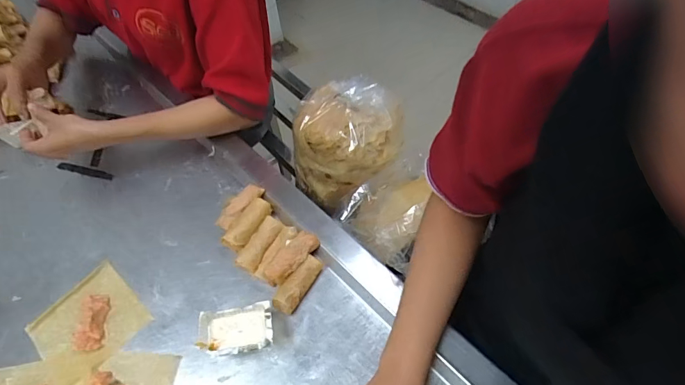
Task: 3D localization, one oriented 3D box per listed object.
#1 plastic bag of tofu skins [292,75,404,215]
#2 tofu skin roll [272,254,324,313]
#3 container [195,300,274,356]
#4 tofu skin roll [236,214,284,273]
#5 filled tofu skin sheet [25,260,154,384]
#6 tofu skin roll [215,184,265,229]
[{"bbox_3d":[0.001,-0.085,0.646,0.165,0.184,0.154,25,61,20],"label":"plastic bag of tofu skins"},{"bbox_3d":[-0.053,0.111,0.483,0.026,0.024,0.076,26,61,20],"label":"tofu skin roll"},{"bbox_3d":[-0.120,0.158,0.449,0.085,0.038,0.051,-9,55,-2],"label":"container"},{"bbox_3d":[-0.107,0.069,0.519,0.031,0.021,0.078,19,59,17],"label":"tofu skin roll"},{"bbox_3d":[-0.315,0.157,0.481,0.114,0.016,0.114,35,65,25],"label":"filled tofu skin sheet"},{"bbox_3d":[-0.144,0.020,0.557,0.033,0.023,0.076,27,61,21],"label":"tofu skin roll"}]

